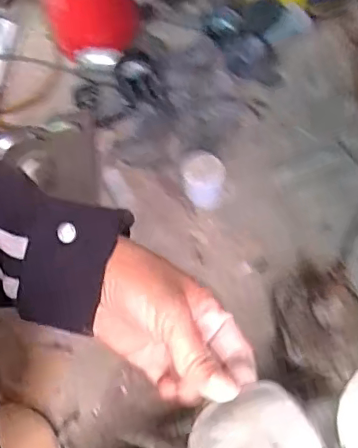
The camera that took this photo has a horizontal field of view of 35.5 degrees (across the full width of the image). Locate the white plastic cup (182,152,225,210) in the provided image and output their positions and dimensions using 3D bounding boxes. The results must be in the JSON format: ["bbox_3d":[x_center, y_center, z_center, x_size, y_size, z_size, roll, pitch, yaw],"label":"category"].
[{"bbox_3d":[0.028,-0.053,0.678,0.051,0.043,0.051,-1,59,1],"label":"white plastic cup"}]

